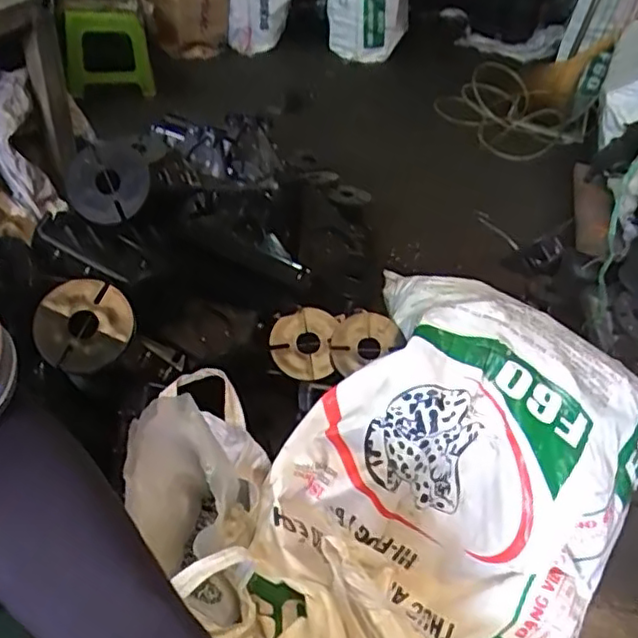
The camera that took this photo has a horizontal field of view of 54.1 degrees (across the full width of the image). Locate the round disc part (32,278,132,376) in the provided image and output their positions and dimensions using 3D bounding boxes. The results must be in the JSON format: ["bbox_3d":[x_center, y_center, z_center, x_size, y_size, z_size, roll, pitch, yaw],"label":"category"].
[{"bbox_3d":[-0.289,0.005,0.771,0.115,0.020,0.119,1,67,-1],"label":"round disc part"}]

